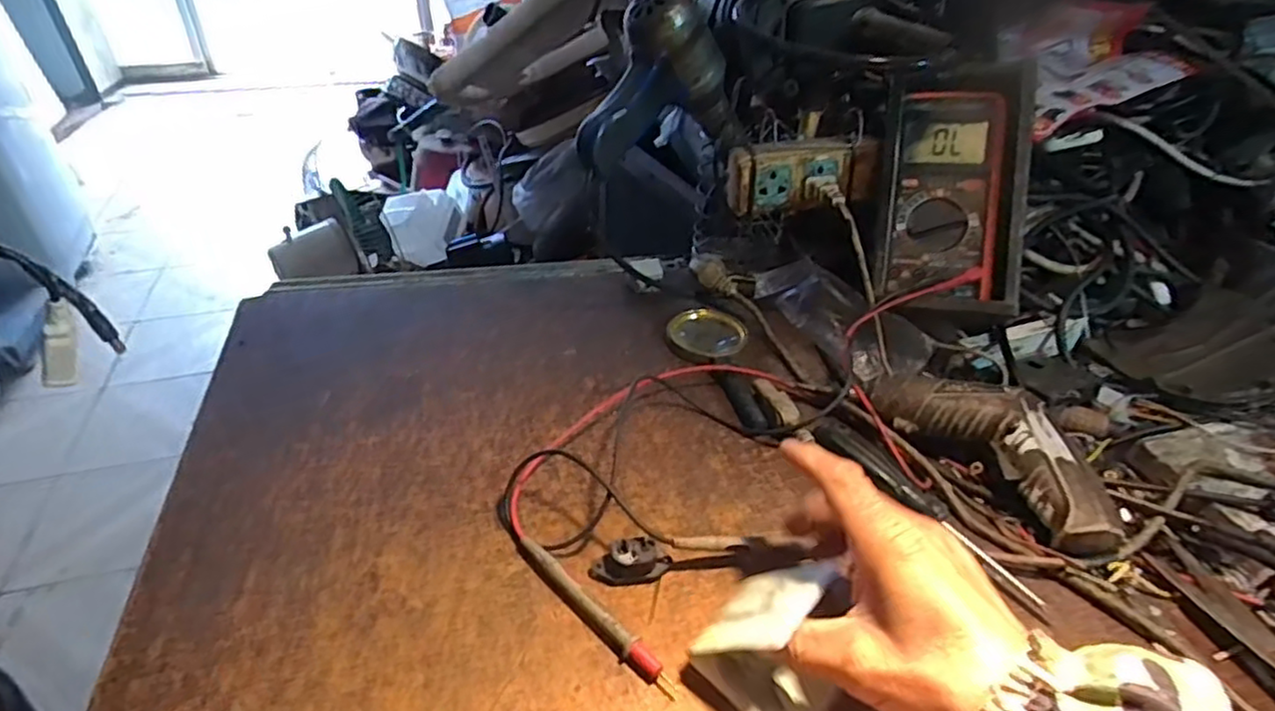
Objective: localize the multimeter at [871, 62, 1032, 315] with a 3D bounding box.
[{"bbox_3d":[0.246,-0.127,0.539,0.095,0.193,0.038,5,-6,27],"label":"multimeter"}]

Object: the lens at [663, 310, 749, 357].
[{"bbox_3d":[0.058,-0.020,0.583,0.061,0.013,0.054,30,46,32],"label":"lens"}]

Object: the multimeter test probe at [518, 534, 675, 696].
[{"bbox_3d":[-0.025,0.137,0.379,0.120,0.011,0.013,32,47,33],"label":"multimeter test probe"}]

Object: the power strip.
[{"bbox_3d":[0.137,-0.147,0.580,0.116,0.057,0.035,0,38,-3],"label":"power strip"}]

